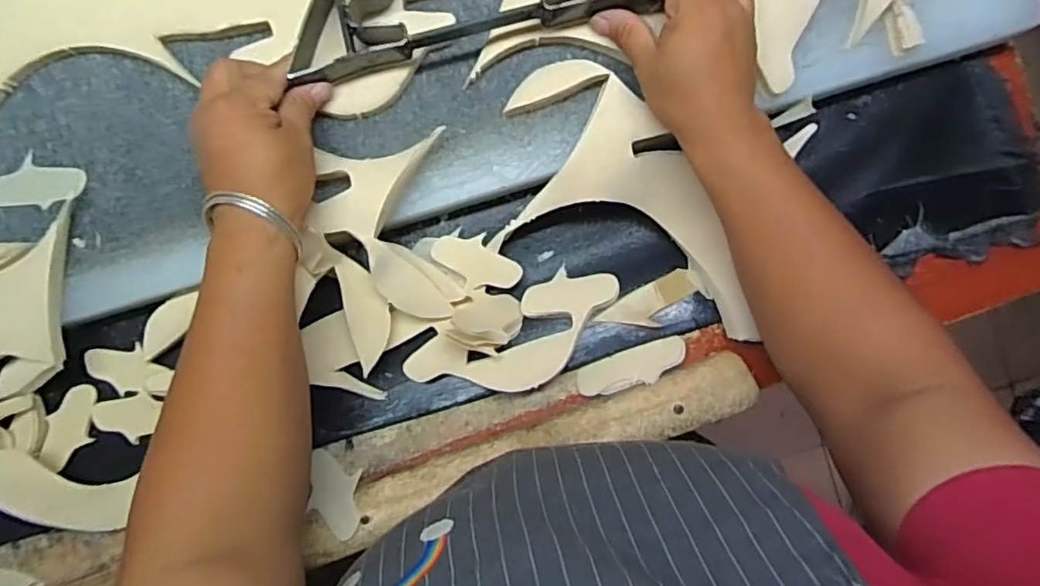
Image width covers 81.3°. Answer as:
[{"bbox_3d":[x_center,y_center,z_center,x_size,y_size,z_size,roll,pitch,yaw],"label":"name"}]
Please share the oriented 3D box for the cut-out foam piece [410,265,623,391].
[{"bbox_3d":[0.000,0.036,0.452,0.163,0.018,0.067,-29,87,1],"label":"cut-out foam piece"}]

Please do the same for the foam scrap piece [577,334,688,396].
[{"bbox_3d":[0.086,0.057,0.460,0.084,0.010,0.026,-23,87,2],"label":"foam scrap piece"}]

